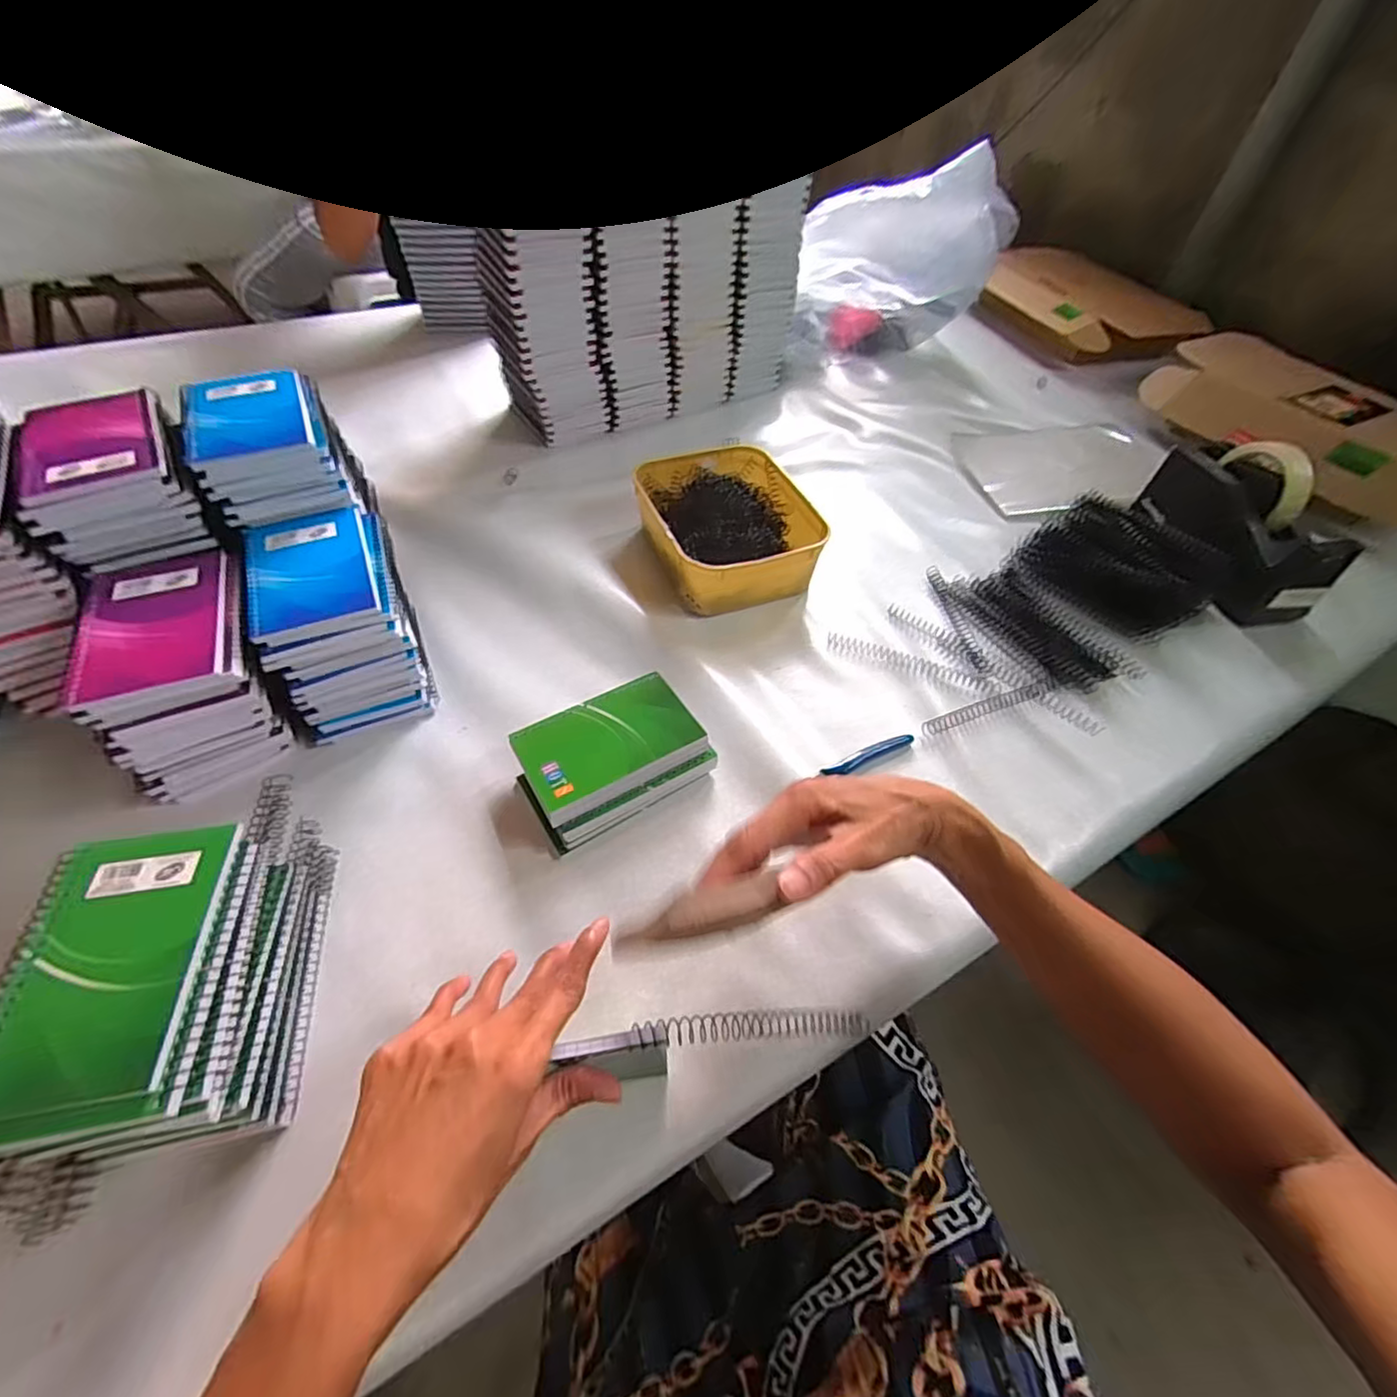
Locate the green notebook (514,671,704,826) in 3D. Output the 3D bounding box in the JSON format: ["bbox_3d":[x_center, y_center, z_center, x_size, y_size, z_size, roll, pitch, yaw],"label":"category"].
[{"bbox_3d":[-0.068,0.032,0.454,0.128,0.013,0.085,-23,56,-21],"label":"green notebook"}]

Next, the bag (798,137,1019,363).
[{"bbox_3d":[0.294,-0.638,0.896,0.305,0.238,0.098,-7,52,-8],"label":"bag"}]

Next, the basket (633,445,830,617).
[{"bbox_3d":[0.028,-0.181,0.625,0.166,0.069,0.210,-14,53,-13],"label":"basket"}]

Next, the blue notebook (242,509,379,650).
[{"bbox_3d":[-0.290,-0.099,0.443,0.084,0.013,0.132,-19,55,-18],"label":"blue notebook"}]

